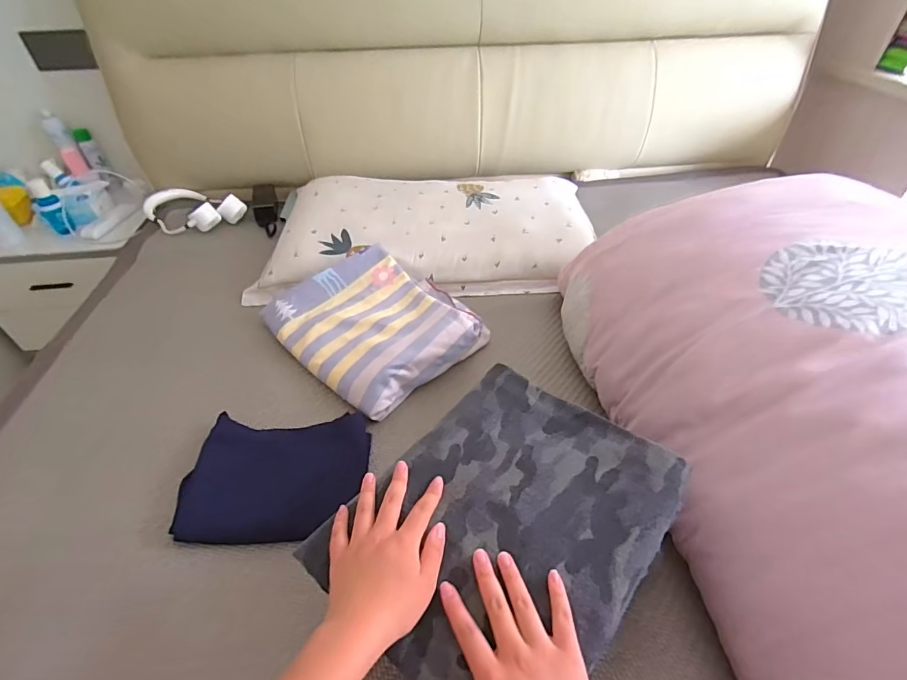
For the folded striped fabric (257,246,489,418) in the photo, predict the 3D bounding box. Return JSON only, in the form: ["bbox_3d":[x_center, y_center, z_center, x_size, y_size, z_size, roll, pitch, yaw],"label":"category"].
[{"bbox_3d":[-0.141,-0.038,0.783,0.275,0.071,0.348,-32,51,-29],"label":"folded striped fabric"}]

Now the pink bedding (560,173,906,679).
[{"bbox_3d":[0.429,0.052,0.503,0.446,0.218,0.653,-4,43,-2],"label":"pink bedding"}]

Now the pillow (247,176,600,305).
[{"bbox_3d":[-0.061,-0.252,1.012,0.715,0.093,0.413,-2,43,0],"label":"pillow"}]

